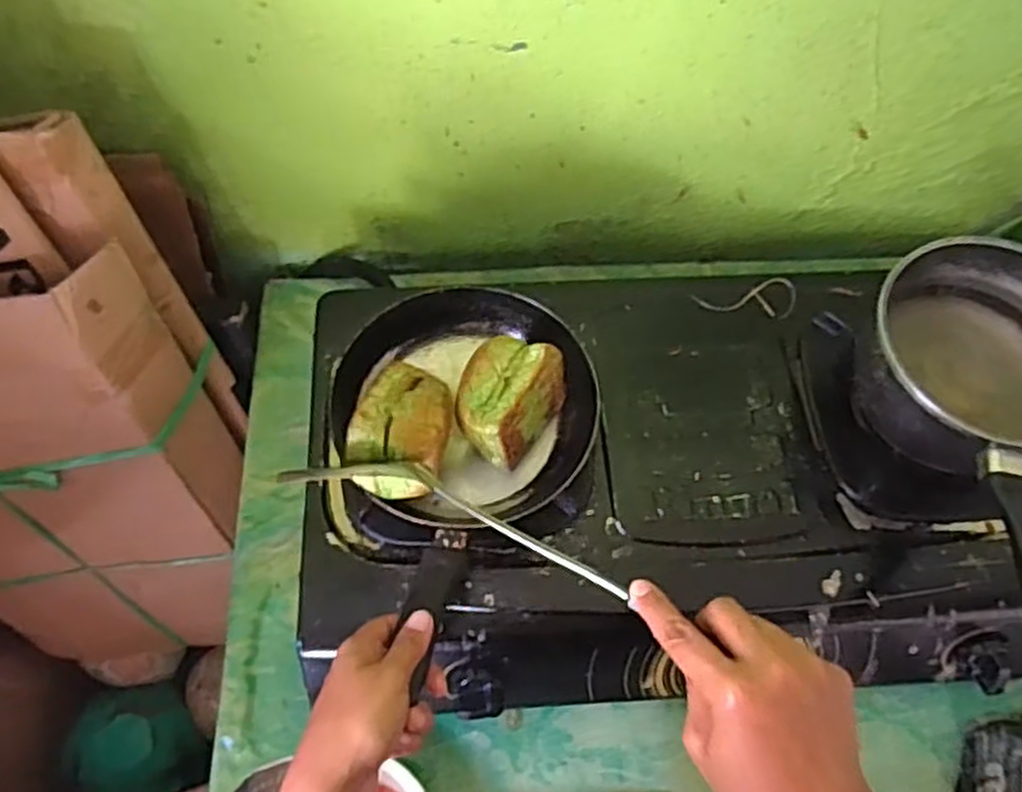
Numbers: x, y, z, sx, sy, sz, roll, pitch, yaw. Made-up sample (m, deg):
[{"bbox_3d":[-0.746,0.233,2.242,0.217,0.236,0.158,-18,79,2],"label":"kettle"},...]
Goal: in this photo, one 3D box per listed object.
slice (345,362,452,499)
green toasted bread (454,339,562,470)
[{"bbox_3d":[-0.081,0.024,0.605,0.077,0.056,0.097,17,51,-6],"label":"slice"},{"bbox_3d":[-0.003,0.004,0.630,0.071,0.057,0.091,21,65,9],"label":"green toasted bread"}]

